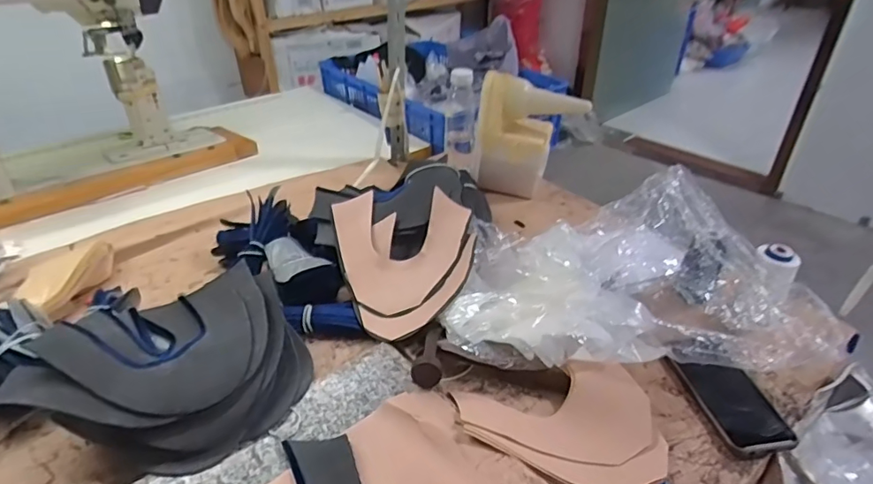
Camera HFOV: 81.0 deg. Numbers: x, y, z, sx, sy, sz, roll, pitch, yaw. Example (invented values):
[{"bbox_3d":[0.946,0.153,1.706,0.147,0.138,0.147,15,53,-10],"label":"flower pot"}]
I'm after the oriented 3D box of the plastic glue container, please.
[{"bbox_3d":[0.165,-0.182,0.914,0.180,0.199,0.069,10,35,13],"label":"plastic glue container"}]

